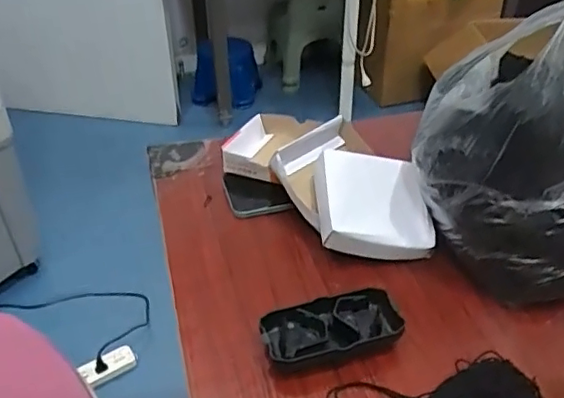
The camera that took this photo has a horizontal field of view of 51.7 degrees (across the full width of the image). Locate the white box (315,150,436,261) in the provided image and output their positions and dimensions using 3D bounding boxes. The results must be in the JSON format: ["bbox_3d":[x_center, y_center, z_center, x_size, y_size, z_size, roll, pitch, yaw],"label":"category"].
[{"bbox_3d":[0.087,0.005,0.556,0.105,0.027,0.099,10,55,-18],"label":"white box"}]

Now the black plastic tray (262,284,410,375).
[{"bbox_3d":[0.040,0.106,0.464,0.109,0.025,0.050,-12,38,-14],"label":"black plastic tray"}]

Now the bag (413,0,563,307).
[{"bbox_3d":[0.206,-0.047,0.482,0.165,0.247,0.124,25,44,31],"label":"bag"}]

